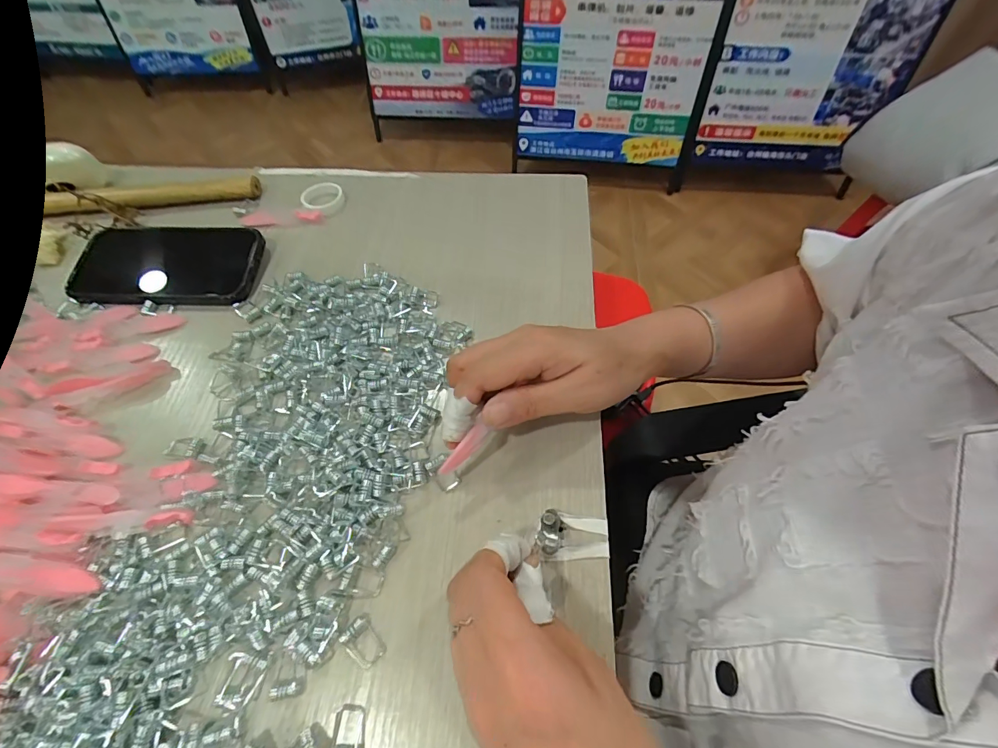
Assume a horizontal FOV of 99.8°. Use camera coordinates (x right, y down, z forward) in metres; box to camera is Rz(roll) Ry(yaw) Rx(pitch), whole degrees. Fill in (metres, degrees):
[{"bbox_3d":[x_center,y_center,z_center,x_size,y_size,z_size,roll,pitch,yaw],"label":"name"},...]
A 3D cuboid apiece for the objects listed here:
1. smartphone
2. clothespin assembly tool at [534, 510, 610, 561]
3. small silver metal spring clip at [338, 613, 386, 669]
[{"bbox_3d":[-0.282,-0.094,0.354,0.154,0.014,0.076,4,60,4],"label":"smartphone"},{"bbox_3d":[0.043,0.092,0.239,0.041,0.014,0.026,3,60,3],"label":"clothespin assembly tool"},{"bbox_3d":[-0.070,0.140,0.219,0.022,0.007,0.016,37,67,21],"label":"small silver metal spring clip"}]

